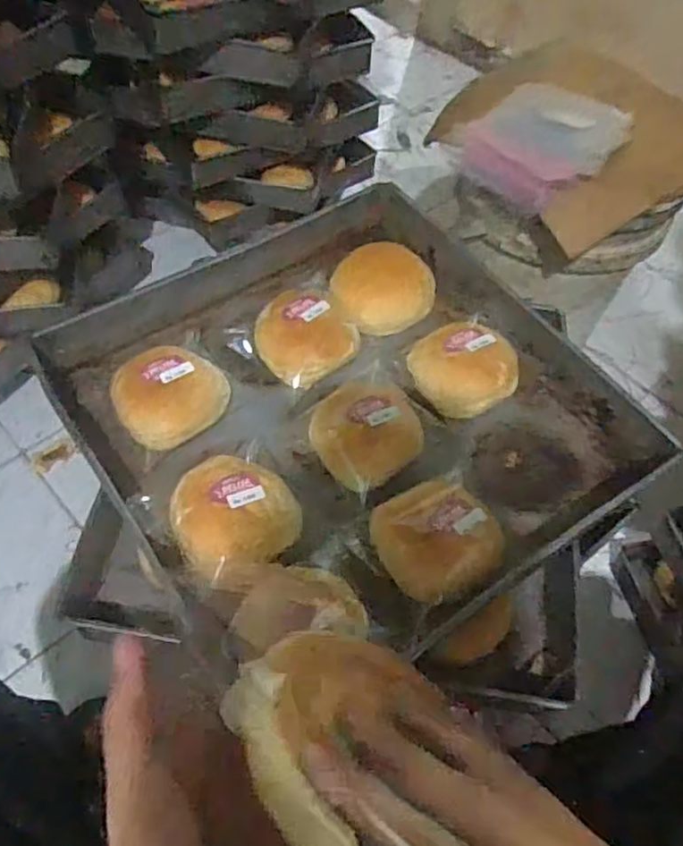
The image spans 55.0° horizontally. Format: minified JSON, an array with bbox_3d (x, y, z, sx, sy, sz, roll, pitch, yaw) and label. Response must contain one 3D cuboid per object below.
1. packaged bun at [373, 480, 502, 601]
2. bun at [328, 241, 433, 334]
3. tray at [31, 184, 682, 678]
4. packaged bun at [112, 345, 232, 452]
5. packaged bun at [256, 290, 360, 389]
[{"bbox_3d":[0.079,0.090,0.516,0.092,0.035,0.087,2,56,-3],"label":"packaged bun"},{"bbox_3d":[0.044,-0.141,0.680,0.102,0.038,0.093,-3,56,-7],"label":"bun"},{"bbox_3d":[-0.002,-0.020,0.596,0.417,0.068,0.442,-29,63,-22],"label":"tray"},{"bbox_3d":[-0.154,-0.028,0.587,0.094,0.048,0.088,2,56,-3],"label":"packaged bun"},{"bbox_3d":[-0.036,-0.089,0.633,0.095,0.042,0.093,2,56,-3],"label":"packaged bun"}]

